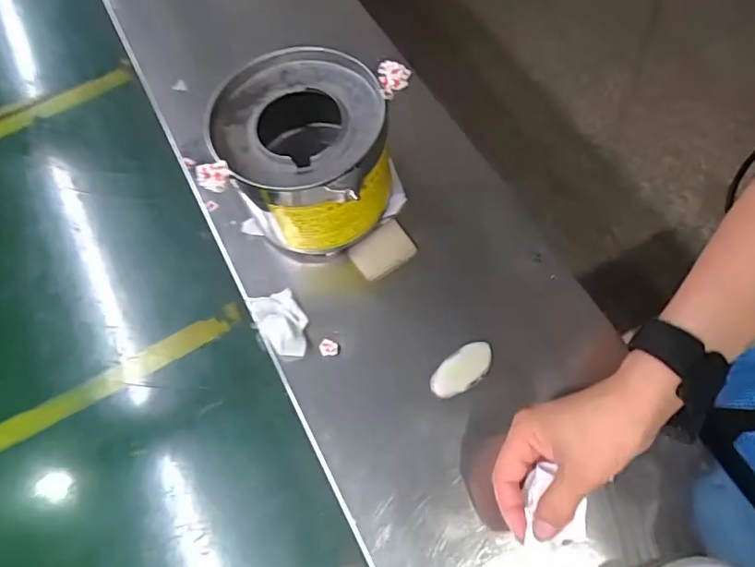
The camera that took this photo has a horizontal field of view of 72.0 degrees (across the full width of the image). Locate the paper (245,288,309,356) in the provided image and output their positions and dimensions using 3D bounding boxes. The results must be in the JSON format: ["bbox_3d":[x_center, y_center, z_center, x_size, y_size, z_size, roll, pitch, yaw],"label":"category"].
[{"bbox_3d":[-0.084,0.034,0.459,0.040,0.018,0.068,-32,68,-10],"label":"paper"}]

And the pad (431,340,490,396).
[{"bbox_3d":[0.072,0.073,0.437,0.059,0.008,0.029,-40,69,-13],"label":"pad"}]

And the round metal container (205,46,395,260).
[{"bbox_3d":[-0.059,-0.113,0.464,0.144,0.114,0.147,0,67,3],"label":"round metal container"}]

